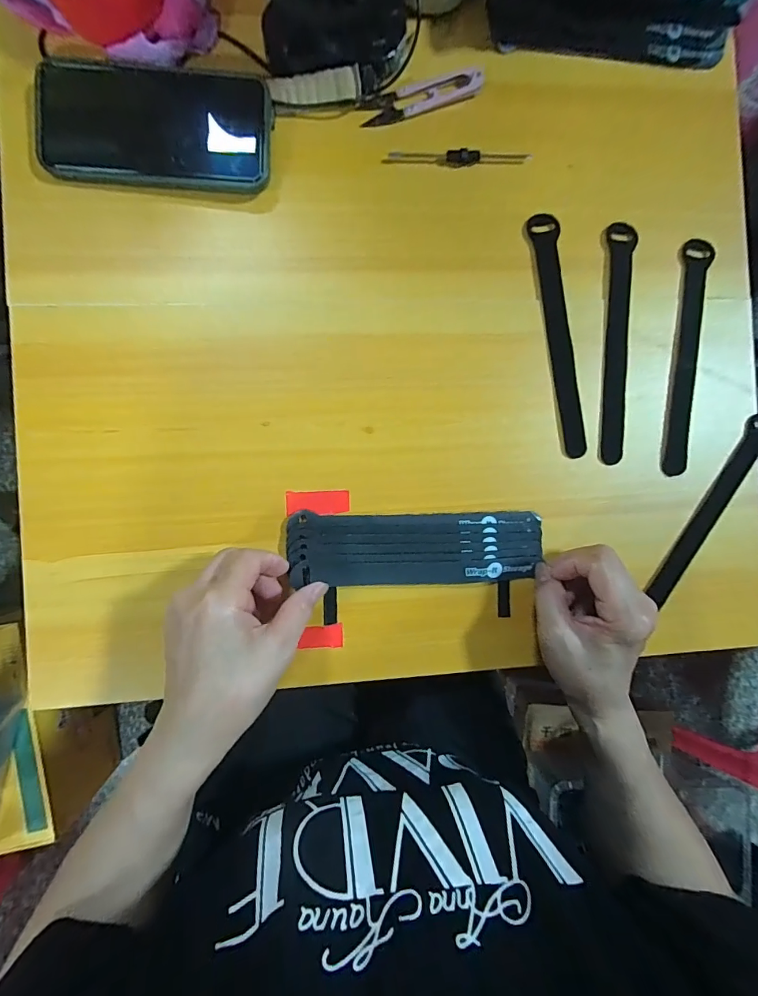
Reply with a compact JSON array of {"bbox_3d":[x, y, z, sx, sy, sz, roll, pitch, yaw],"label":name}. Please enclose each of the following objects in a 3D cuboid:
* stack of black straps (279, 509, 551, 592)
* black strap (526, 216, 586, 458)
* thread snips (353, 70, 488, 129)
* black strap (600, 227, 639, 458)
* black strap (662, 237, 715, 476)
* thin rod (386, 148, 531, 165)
[{"bbox_3d":[0.030,0.040,0.335,0.195,0.010,0.054,0,89,-5],"label":"stack of black straps"},{"bbox_3d":[0.146,-0.131,0.347,0.023,0.004,0.194,-9,91,-5],"label":"black strap"},{"bbox_3d":[0.032,-0.313,0.335,0.098,0.006,0.026,-22,92,-5],"label":"thread snips"},{"bbox_3d":[0.194,-0.126,0.352,0.022,0.007,0.192,2,89,-8],"label":"black strap"},{"bbox_3d":[0.255,-0.116,0.357,0.021,0.006,0.193,7,89,-5],"label":"black strap"},{"bbox_3d":[0.064,-0.268,0.339,0.110,0.006,0.009,-2,90,-5],"label":"thin rod"}]

